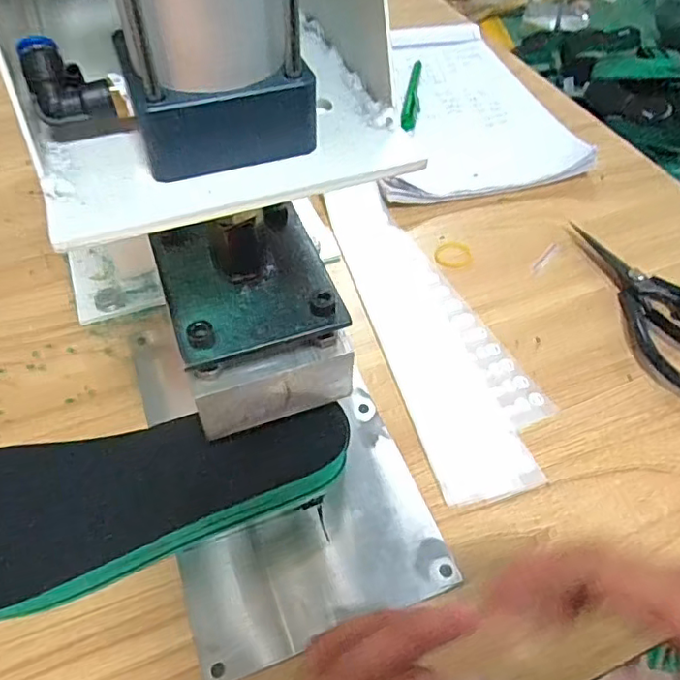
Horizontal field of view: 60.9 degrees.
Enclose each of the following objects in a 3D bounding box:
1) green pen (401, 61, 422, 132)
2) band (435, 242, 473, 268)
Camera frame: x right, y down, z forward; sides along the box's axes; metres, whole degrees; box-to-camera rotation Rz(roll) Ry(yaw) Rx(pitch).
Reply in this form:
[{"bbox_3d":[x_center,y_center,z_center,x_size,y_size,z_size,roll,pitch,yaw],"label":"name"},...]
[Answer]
[{"bbox_3d":[0.079,-0.261,0.619,0.017,0.012,0.144,9,52,6],"label":"green pen"},{"bbox_3d":[0.094,-0.070,0.480,0.030,0.005,0.028,0,51,-1],"label":"band"}]

